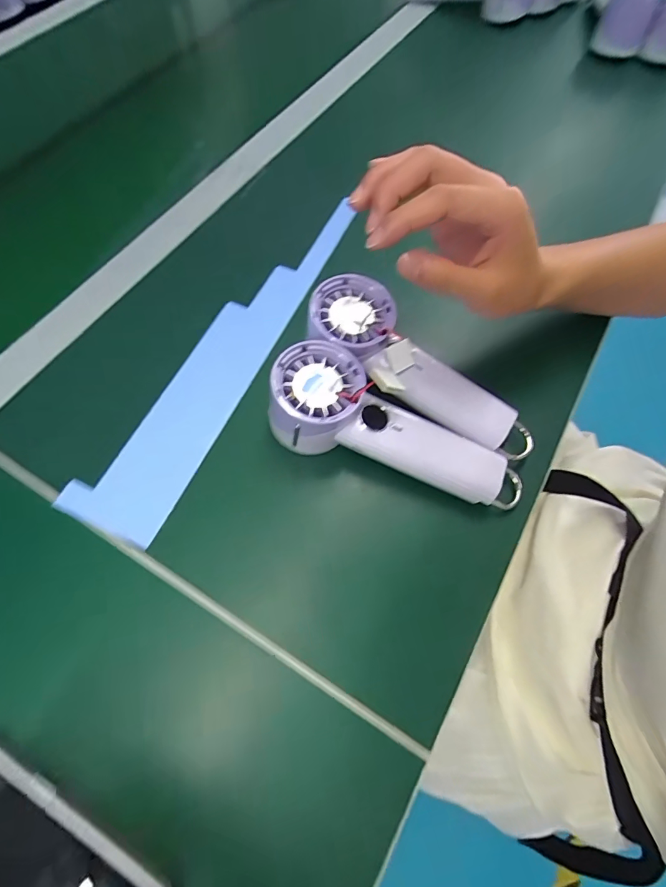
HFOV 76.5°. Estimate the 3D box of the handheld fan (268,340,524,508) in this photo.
[{"bbox_3d":[0.049,-0.009,0.298,0.192,0.065,0.067,19,66,8],"label":"handheld fan"}]

